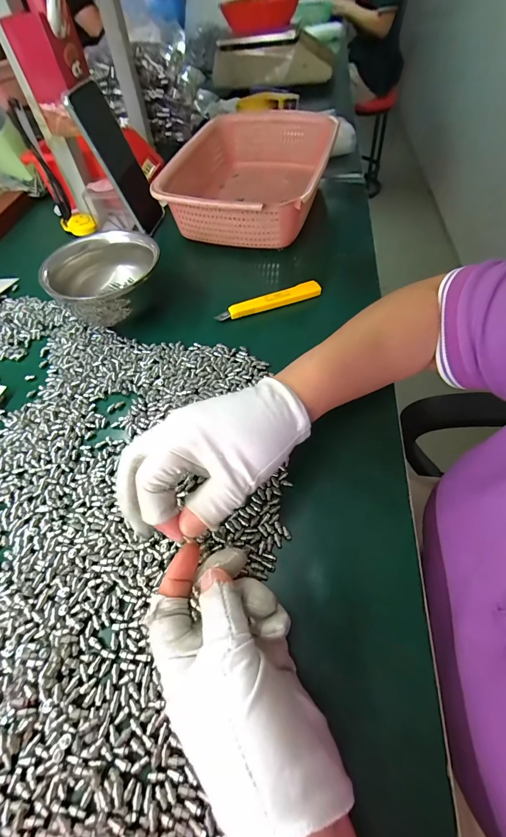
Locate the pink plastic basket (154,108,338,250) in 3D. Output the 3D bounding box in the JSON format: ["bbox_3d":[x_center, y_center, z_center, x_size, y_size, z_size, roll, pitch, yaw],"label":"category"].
[{"bbox_3d":[-0.004,-0.368,0.502,0.210,0.081,0.304,10,58,10],"label":"pink plastic basket"}]

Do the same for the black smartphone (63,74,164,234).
[{"bbox_3d":[-0.183,-0.353,0.452,0.010,0.165,0.078,-2,57,24],"label":"black smartphone"}]

